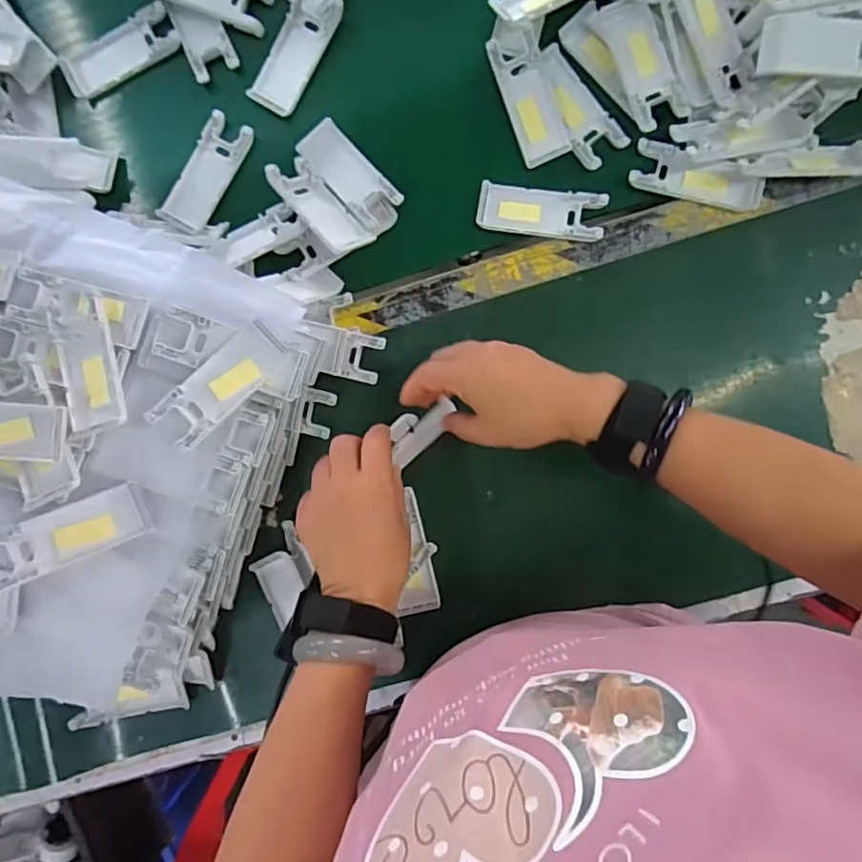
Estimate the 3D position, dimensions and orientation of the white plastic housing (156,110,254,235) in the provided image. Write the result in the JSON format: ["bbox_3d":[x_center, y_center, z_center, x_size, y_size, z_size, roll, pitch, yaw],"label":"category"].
[{"bbox_3d":[-0.195,-0.224,0.499,0.041,0.011,0.103,27,92,2],"label":"white plastic housing"}]

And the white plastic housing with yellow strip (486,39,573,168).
[{"bbox_3d":[0.084,-0.278,0.480,0.043,0.011,0.100,-20,90,2],"label":"white plastic housing with yellow strip"}]

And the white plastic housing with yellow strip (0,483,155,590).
[{"bbox_3d":[-0.250,0.071,0.393,0.105,0.007,0.038,-21,90,-18],"label":"white plastic housing with yellow strip"}]

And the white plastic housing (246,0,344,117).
[{"bbox_3d":[-0.116,-0.326,0.492,0.040,0.010,0.104,30,92,2],"label":"white plastic housing"}]

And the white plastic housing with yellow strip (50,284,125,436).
[{"bbox_3d":[-0.242,-0.051,0.403,0.041,0.014,0.106,-17,81,7],"label":"white plastic housing with yellow strip"}]

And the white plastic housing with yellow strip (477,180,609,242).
[{"bbox_3d":[0.092,-0.185,0.482,0.103,0.012,0.040,9,91,2],"label":"white plastic housing with yellow strip"}]

